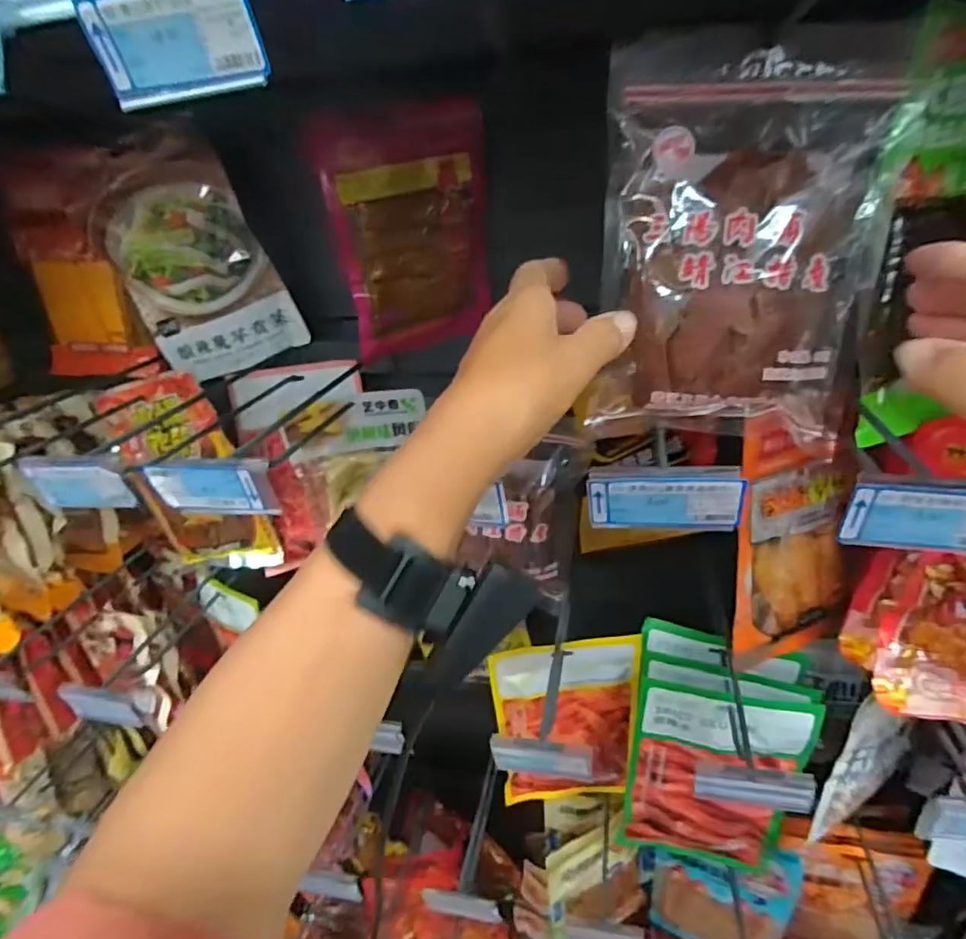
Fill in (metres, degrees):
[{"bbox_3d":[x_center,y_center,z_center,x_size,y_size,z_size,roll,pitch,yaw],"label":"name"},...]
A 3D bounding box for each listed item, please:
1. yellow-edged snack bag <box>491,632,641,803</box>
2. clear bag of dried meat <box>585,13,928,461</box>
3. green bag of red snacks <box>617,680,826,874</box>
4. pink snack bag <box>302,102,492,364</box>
[{"bbox_3d":[0.099,0.292,0.670,0.157,0.231,0.032,-8,30,0],"label":"yellow-edged snack bag"},{"bbox_3d":[0.162,-0.140,0.371,0.167,0.238,0.039,2,14,4],"label":"clear bag of dried meat"},{"bbox_3d":[0.230,0.317,0.594,0.166,0.241,0.049,-1,31,11],"label":"green bag of red snacks"},{"bbox_3d":[-0.068,-0.230,0.579,0.150,0.208,0.028,-17,32,-17],"label":"pink snack bag"}]

